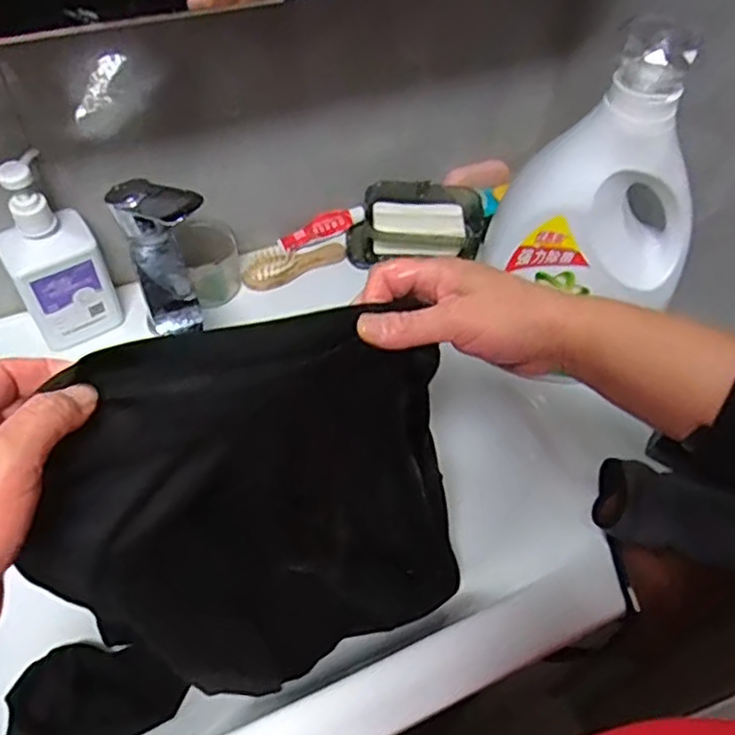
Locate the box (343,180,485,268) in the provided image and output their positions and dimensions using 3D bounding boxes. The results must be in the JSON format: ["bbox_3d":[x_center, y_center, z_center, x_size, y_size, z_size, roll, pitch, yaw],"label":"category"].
[{"bbox_3d":[0.056,-0.161,0.777,0.155,0.057,0.093,7,53,1],"label":"box"}]

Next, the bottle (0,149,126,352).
[{"bbox_3d":[-0.290,-0.100,0.619,0.084,0.191,0.047,-32,61,-25],"label":"bottle"}]

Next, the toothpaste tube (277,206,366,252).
[{"bbox_3d":[-0.053,-0.161,0.787,0.103,0.027,0.034,-22,55,4],"label":"toothpaste tube"}]

